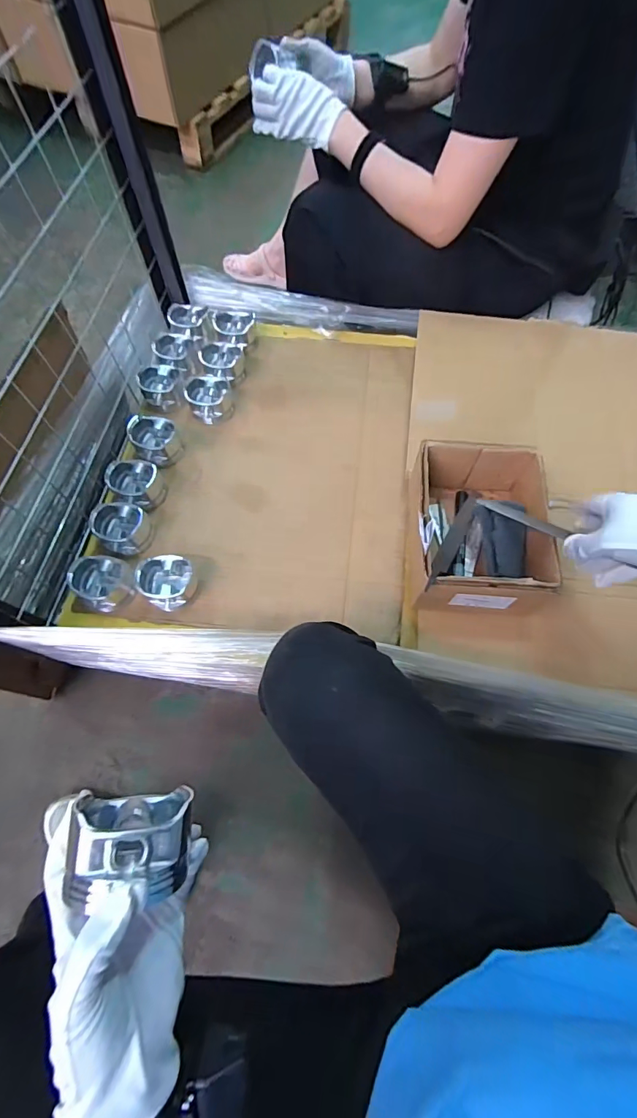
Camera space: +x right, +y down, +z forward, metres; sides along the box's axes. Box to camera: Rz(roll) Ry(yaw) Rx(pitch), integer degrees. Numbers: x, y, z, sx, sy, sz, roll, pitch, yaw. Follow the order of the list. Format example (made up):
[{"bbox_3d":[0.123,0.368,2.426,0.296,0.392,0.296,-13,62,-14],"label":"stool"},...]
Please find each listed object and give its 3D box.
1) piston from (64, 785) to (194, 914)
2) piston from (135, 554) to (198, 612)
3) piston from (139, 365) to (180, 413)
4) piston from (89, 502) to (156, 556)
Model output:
[{"bbox_3d":[-0.121,0.189,0.287,0.070,0.063,0.054,-4,67,-2],"label":"piston"},{"bbox_3d":[-0.213,0.035,0.616,0.072,0.057,0.073,0,67,-1],"label":"piston"},{"bbox_3d":[-0.277,-0.304,0.760,0.064,0.047,0.065,0,67,-1],"label":"piston"},{"bbox_3d":[-0.292,-0.045,0.648,0.072,0.055,0.073,0,67,-1],"label":"piston"}]

